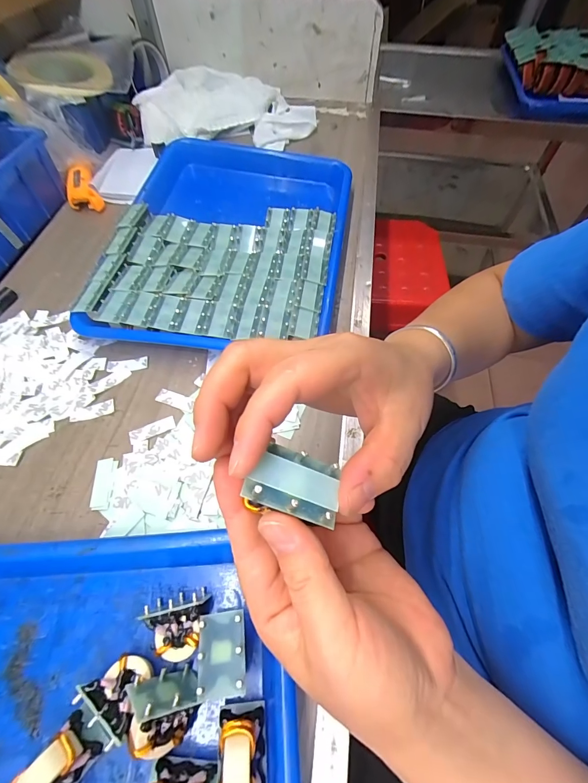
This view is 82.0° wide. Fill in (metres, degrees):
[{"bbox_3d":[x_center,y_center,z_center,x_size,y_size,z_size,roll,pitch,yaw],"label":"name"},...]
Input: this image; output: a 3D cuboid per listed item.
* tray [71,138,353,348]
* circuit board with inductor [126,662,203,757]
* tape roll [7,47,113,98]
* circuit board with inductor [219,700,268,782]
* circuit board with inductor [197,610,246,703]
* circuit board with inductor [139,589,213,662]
[{"bbox_3d":[-0.068,-0.175,0.383,0.246,0.046,0.317,5,61,3],"label":"tray"},{"bbox_3d":[-0.074,0.179,0.187,0.033,0.029,0.030,18,81,-38],"label":"circuit board with inductor"},{"bbox_3d":[-0.304,-0.418,0.443,0.112,0.024,0.108,0,61,0],"label":"tape roll"},{"bbox_3d":[-0.028,0.192,0.181,0.023,0.027,0.035,-5,61,-3],"label":"circuit board with inductor"},{"bbox_3d":[-0.041,0.152,0.200,0.027,0.029,0.038,-6,61,-3],"label":"circuit board with inductor"},{"bbox_3d":[-0.069,0.145,0.212,0.036,0.026,0.035,-22,63,-12],"label":"circuit board with inductor"}]

